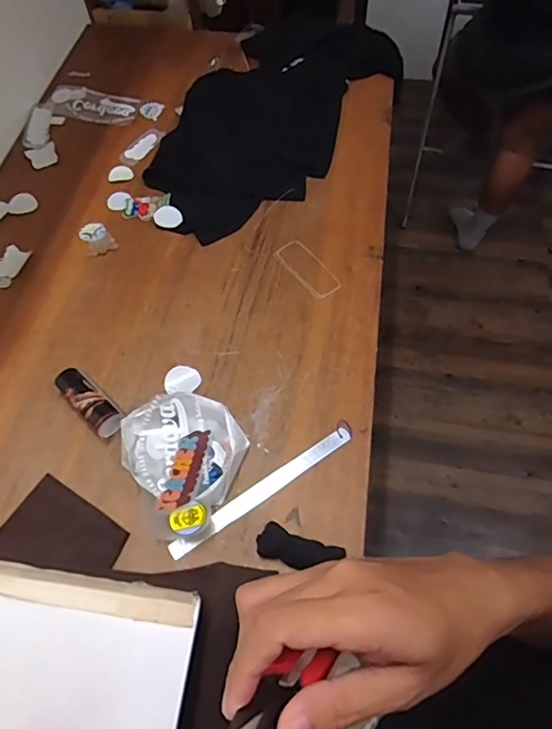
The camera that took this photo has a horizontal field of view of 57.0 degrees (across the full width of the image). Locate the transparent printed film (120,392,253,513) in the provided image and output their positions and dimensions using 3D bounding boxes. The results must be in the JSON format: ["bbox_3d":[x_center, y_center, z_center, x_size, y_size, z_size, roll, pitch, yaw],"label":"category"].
[{"bbox_3d":[-0.144,0.136,0.817,0.171,0.046,0.194,-39,67,-18],"label":"transparent printed film"}]

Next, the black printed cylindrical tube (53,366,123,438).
[{"bbox_3d":[-0.318,0.061,0.861,0.047,0.035,0.148,-41,68,-19],"label":"black printed cylindrical tube"}]

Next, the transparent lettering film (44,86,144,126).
[{"bbox_3d":[-0.464,-0.660,1.295,0.238,0.007,0.106,17,66,8],"label":"transparent lettering film"}]

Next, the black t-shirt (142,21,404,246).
[{"bbox_3d":[-0.026,-0.608,1.235,0.404,0.037,0.798,26,65,15],"label":"black t-shirt"}]

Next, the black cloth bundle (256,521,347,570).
[{"bbox_3d":[0.033,0.276,0.753,0.121,0.025,0.049,17,63,10],"label":"black cloth bundle"}]

